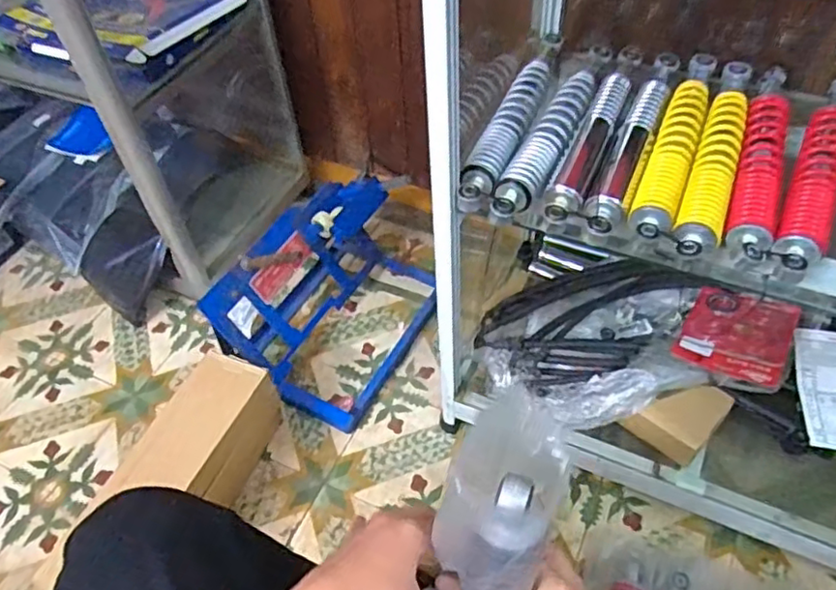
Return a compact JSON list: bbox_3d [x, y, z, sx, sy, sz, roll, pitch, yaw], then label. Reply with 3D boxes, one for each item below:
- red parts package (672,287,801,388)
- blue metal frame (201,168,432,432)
[{"bbox_3d":[0.469,0.052,0.941,0.141,0.022,0.184,16,45,30],"label":"red parts package"},{"bbox_3d":[-0.170,-0.009,1.138,0.333,0.208,0.342,28,58,24],"label":"blue metal frame"}]

